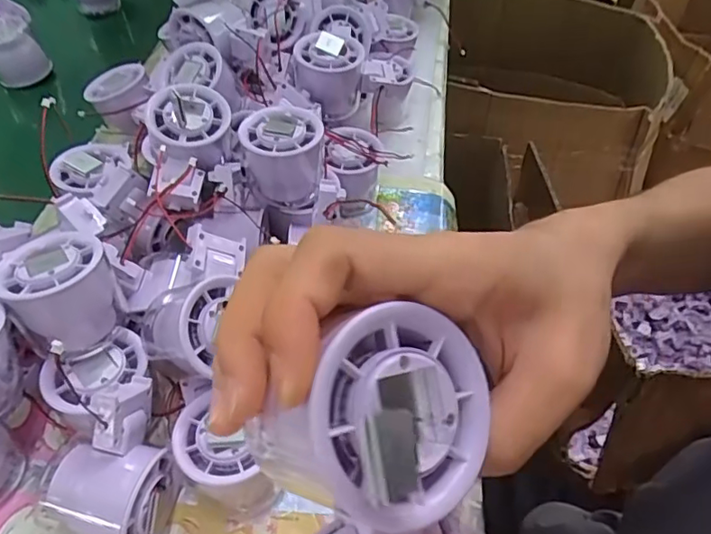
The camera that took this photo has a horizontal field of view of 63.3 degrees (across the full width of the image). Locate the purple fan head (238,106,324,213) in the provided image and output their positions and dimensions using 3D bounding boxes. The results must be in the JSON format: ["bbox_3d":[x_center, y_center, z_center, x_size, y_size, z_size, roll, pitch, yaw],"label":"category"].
[{"bbox_3d":[-0.054,-0.084,0.432,0.058,0.057,0.058,-1,49,-2],"label":"purple fan head"}]

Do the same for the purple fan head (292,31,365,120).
[{"bbox_3d":[-0.024,-0.163,0.507,0.060,0.072,0.054,-3,49,-4],"label":"purple fan head"}]

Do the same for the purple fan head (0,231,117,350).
[{"bbox_3d":[-0.172,0.012,0.338,0.056,0.049,0.054,1,49,-1],"label":"purple fan head"}]

